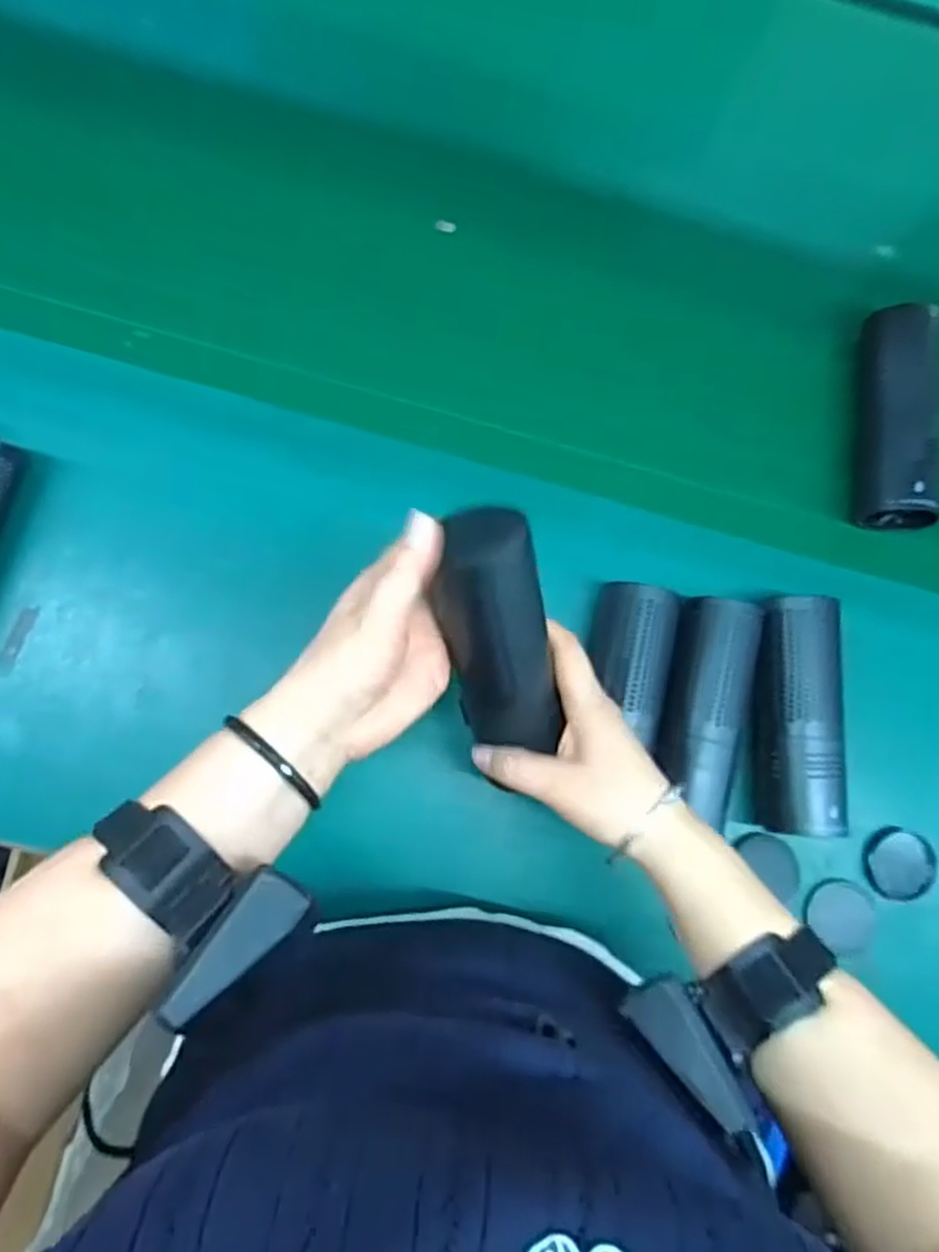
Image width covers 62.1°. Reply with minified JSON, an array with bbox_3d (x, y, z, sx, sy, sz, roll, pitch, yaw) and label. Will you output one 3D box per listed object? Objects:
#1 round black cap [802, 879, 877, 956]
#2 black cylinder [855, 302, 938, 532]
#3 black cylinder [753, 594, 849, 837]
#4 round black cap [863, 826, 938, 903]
[{"bbox_3d":[0.269,0.209,0.564,0.057,0.008,0.045,37,82,0],"label":"round black cap"},{"bbox_3d":[0.321,-0.160,0.581,0.046,0.051,0.166,3,83,-4],"label":"black cylinder"},{"bbox_3d":[0.228,0.062,0.547,0.057,0.058,0.159,1,83,-5],"label":"black cylinder"},{"bbox_3d":[0.310,0.172,0.563,0.051,0.012,0.050,1,83,-5],"label":"round black cap"}]

